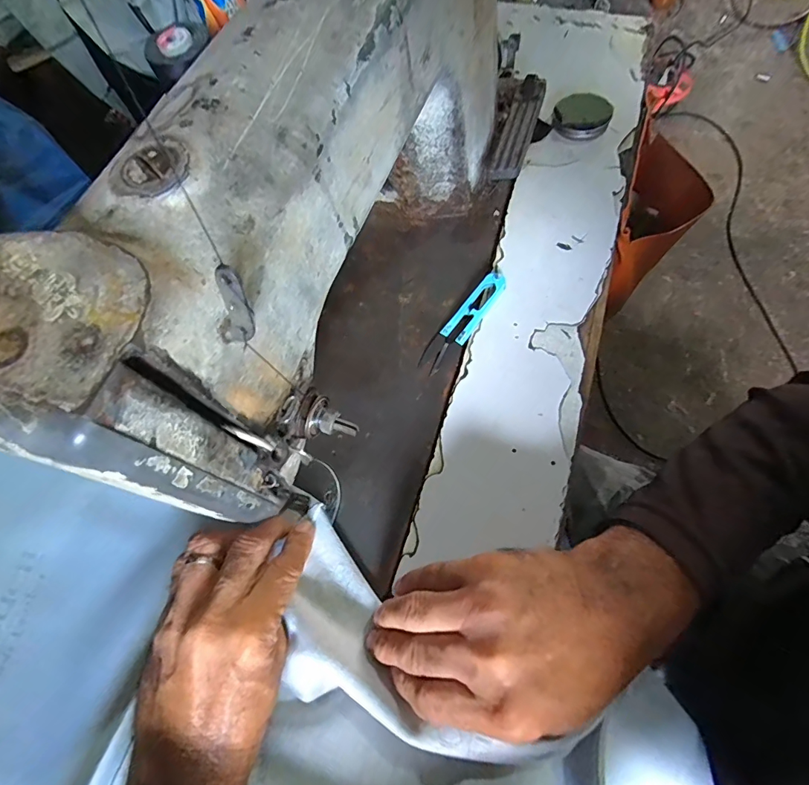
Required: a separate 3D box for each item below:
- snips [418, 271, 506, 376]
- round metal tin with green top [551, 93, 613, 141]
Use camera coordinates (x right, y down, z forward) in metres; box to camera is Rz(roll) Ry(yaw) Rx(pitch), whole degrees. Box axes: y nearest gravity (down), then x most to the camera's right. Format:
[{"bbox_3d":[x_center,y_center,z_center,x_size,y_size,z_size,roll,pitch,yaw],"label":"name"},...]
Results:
[{"bbox_3d":[0.049,-0.060,0.367,0.024,0.012,0.100,35,75,18],"label":"snips"},{"bbox_3d":[0.172,-0.268,0.430,0.053,0.016,0.047,21,71,13],"label":"round metal tin with green top"}]

